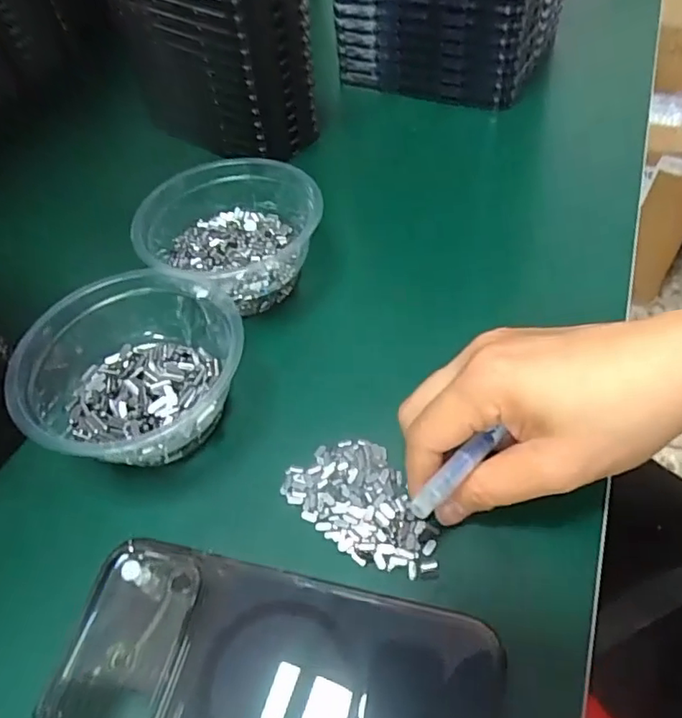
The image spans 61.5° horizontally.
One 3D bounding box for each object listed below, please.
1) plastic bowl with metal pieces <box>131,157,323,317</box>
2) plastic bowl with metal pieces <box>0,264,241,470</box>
[{"bbox_3d":[-0.068,-0.084,0.368,0.110,0.052,0.123,-8,51,-1],"label":"plastic bowl with metal pieces"},{"bbox_3d":[-0.108,0.007,0.298,0.110,0.045,0.106,-11,51,-4],"label":"plastic bowl with metal pieces"}]

